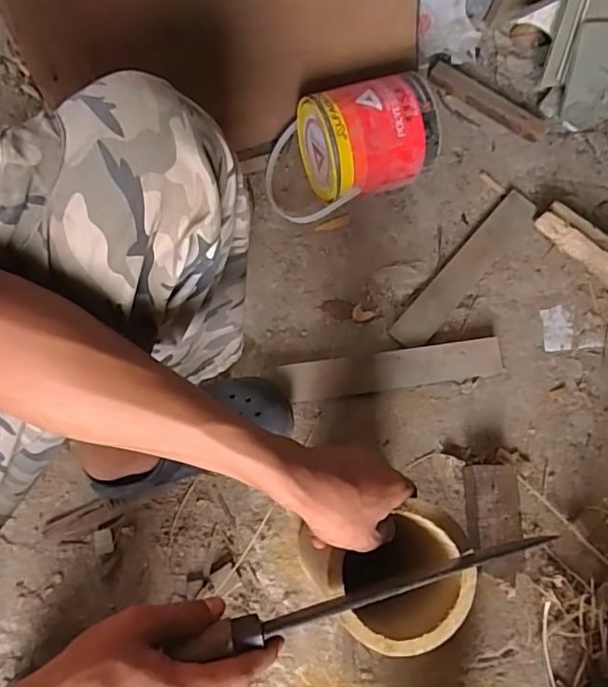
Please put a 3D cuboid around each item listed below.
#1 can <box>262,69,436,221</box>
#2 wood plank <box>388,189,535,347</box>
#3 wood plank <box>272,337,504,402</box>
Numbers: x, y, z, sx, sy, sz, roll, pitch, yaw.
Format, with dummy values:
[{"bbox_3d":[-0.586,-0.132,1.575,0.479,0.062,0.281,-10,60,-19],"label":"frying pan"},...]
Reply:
[{"bbox_3d":[0.064,-0.286,0.782,0.228,0.164,0.152,-17,75,-11],"label":"can"},{"bbox_3d":[0.249,-0.116,0.822,0.053,0.014,0.334,40,74,12],"label":"wood plank"},{"bbox_3d":[0.125,0.037,0.754,0.321,0.007,0.052,-7,86,-9],"label":"wood plank"}]

